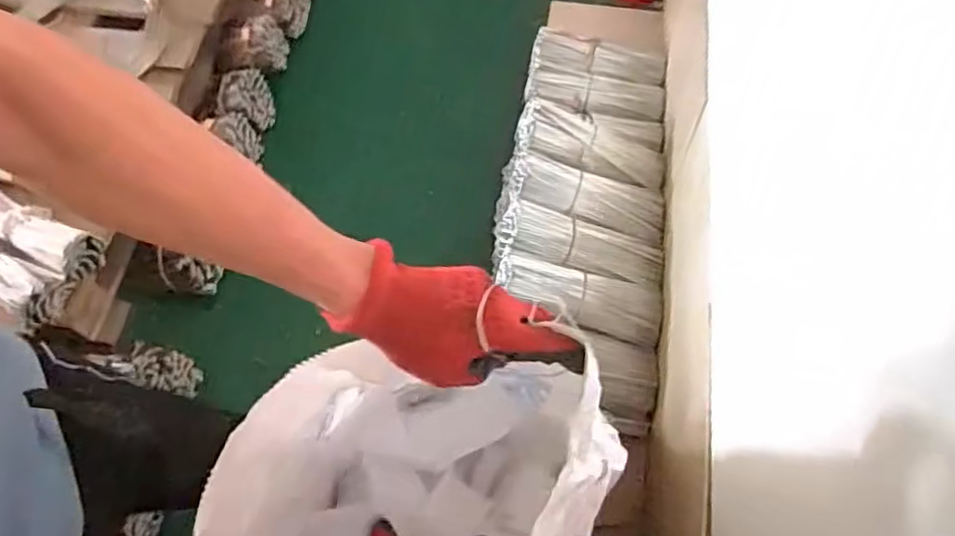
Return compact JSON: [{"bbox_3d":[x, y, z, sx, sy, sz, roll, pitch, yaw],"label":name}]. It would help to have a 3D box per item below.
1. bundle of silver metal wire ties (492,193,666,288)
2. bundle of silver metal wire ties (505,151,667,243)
[{"bbox_3d":[0.198,-0.045,1.299,0.337,0.065,0.119,13,62,8],"label":"bundle of silver metal wire ties"},{"bbox_3d":[0.209,-0.147,1.310,0.331,0.067,0.118,13,62,8],"label":"bundle of silver metal wire ties"}]

